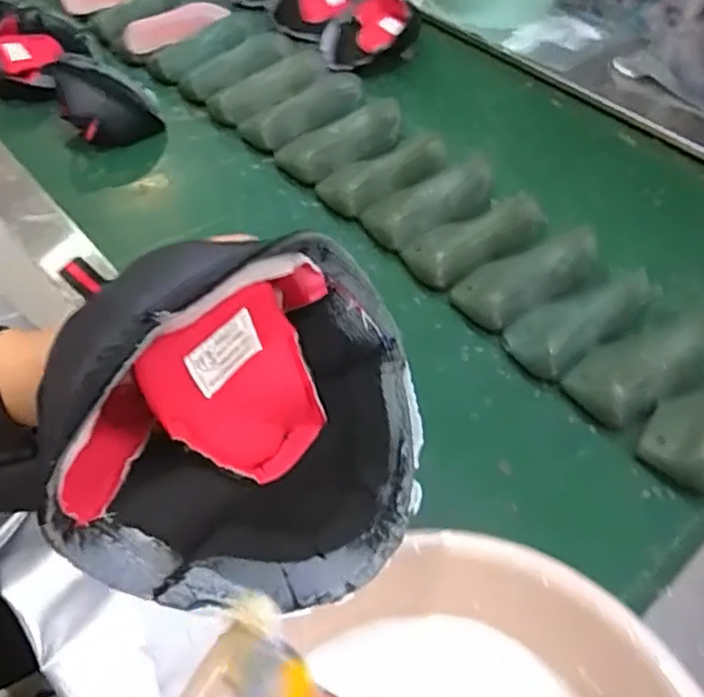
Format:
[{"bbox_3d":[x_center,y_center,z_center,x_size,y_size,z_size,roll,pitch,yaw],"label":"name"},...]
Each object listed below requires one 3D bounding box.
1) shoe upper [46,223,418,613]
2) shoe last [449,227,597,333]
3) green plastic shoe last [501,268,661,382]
[{"bbox_3d":[-0.047,0.027,0.307,0.104,0.179,0.157,22,84,51],"label":"shoe upper"},{"bbox_3d":[0.214,-0.089,0.774,0.160,0.058,0.081,-20,55,-19],"label":"shoe last"},{"bbox_3d":[0.269,-0.042,0.743,0.207,0.059,0.078,-27,57,-23],"label":"green plastic shoe last"}]

